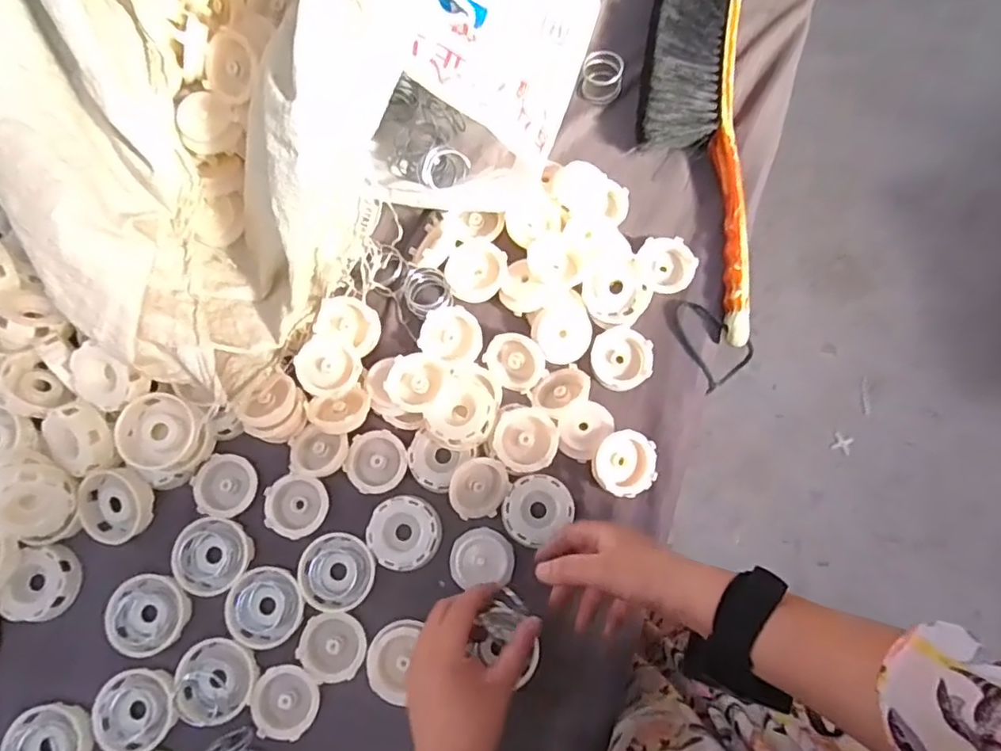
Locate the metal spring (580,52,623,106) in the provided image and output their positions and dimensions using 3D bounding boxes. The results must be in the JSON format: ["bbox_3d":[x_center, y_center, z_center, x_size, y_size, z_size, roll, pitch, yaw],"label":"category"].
[{"bbox_3d":[0.101,-0.293,0.592,0.039,0.028,0.036,17,72,4],"label":"metal spring"}]

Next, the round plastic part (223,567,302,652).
[{"bbox_3d":[-0.194,0.193,0.499,0.061,0.014,0.061,0,72,-2],"label":"round plastic part"}]

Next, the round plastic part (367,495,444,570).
[{"bbox_3d":[-0.081,0.131,0.506,0.058,0.012,0.060,0,72,-2],"label":"round plastic part"}]

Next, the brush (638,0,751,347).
[{"bbox_3d":[0.178,-0.208,0.556,0.089,0.068,0.372,1,72,-1],"label":"brush"}]

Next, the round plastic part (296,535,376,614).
[{"bbox_3d":[-0.137,0.165,0.505,0.061,0.016,0.061,0,72,-2],"label":"round plastic part"}]

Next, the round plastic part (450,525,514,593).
[{"bbox_3d":[-0.016,0.151,0.504,0.051,0.016,0.046,-1,72,-2],"label":"round plastic part"}]

